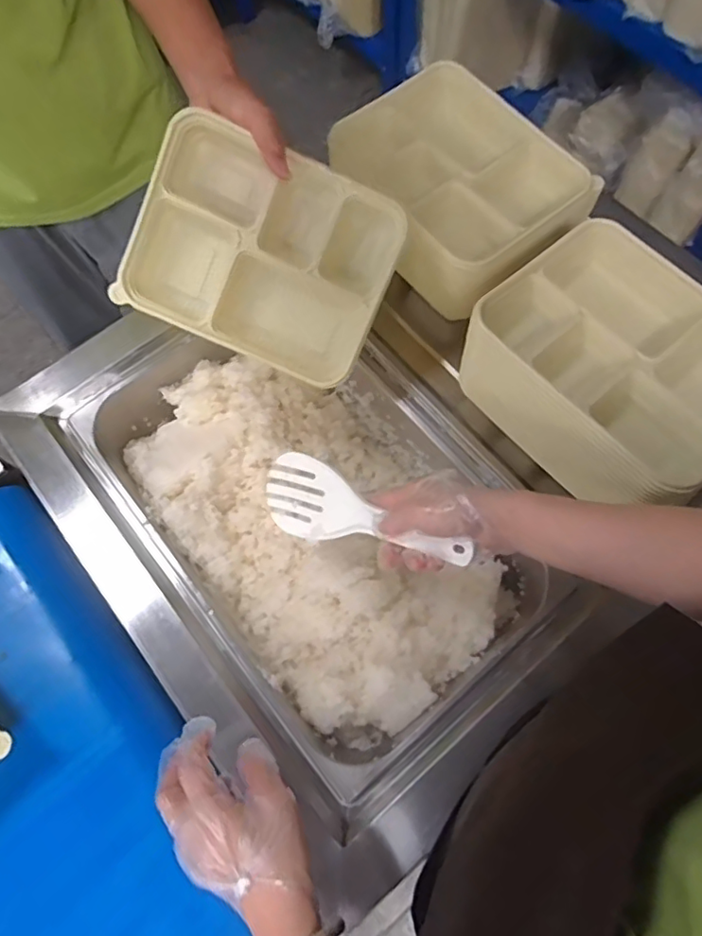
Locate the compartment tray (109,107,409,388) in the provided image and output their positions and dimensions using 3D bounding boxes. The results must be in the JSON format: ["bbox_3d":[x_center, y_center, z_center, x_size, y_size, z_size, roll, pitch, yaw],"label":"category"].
[{"bbox_3d":[-0.087,-0.217,0.600,0.247,0.041,0.195,24,103,-5],"label":"compartment tray"}]

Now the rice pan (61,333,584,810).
[{"bbox_3d":[-0.040,0.042,0.689,0.348,0.121,0.530,-37,68,-14],"label":"rice pan"}]

